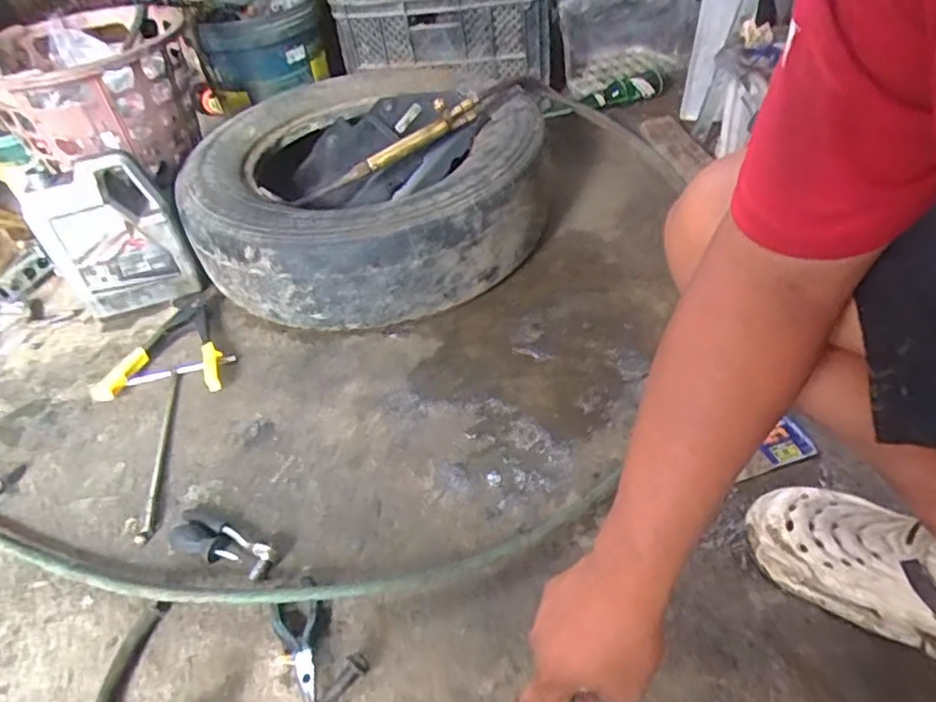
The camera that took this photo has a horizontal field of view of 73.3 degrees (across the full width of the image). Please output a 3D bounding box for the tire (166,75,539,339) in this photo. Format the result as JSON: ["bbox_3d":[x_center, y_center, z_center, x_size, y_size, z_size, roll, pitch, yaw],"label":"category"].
[{"bbox_3d":[-0.188,-0.309,1.179,0.633,0.206,0.622,-4,44,3],"label":"tire"}]

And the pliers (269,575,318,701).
[{"bbox_3d":[-0.170,0.308,0.661,0.053,0.023,0.146,-22,46,-15],"label":"pliers"}]

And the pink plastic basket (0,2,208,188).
[{"bbox_3d":[-0.657,-0.454,1.125,0.299,0.221,0.308,-4,44,3],"label":"pink plastic basket"}]

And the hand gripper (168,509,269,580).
[{"bbox_3d":[-0.298,0.233,0.754,0.143,0.033,0.055,16,49,22],"label":"hand gripper"}]

